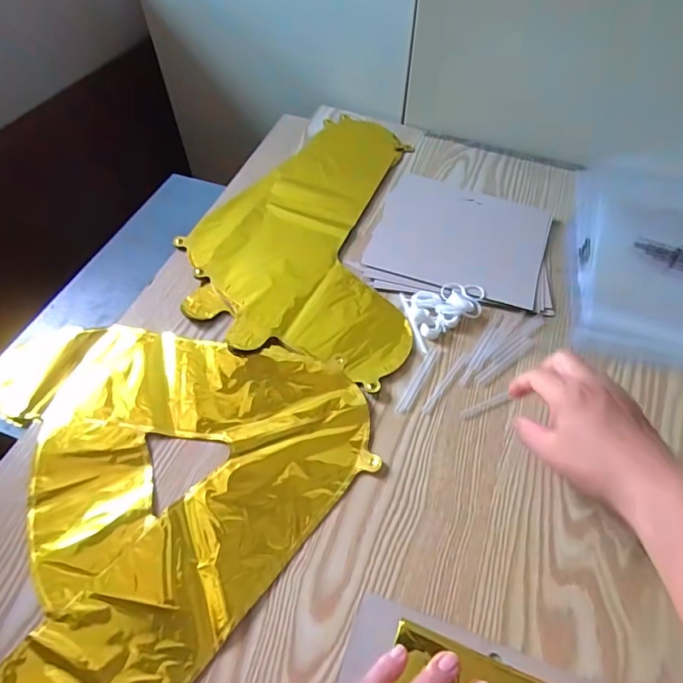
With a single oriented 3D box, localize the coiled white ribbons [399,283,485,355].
[{"bbox_3d":[0.112,-0.032,0.488,0.085,0.012,0.071,-12,56,-9],"label":"coiled white ribbons"}]

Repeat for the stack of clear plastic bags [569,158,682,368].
[{"bbox_3d":[0.388,-0.098,0.537,0.228,0.014,0.316,17,56,11],"label":"stack of clear plastic bags"}]

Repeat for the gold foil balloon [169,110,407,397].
[{"bbox_3d":[-0.035,-0.148,0.569,0.253,0.009,0.410,9,55,5],"label":"gold foil balloon"}]

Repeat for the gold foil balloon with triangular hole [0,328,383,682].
[{"bbox_3d":[-0.140,0.113,0.384,0.330,0.009,0.369,-13,56,-10],"label":"gold foil balloon with triangular hole"}]

